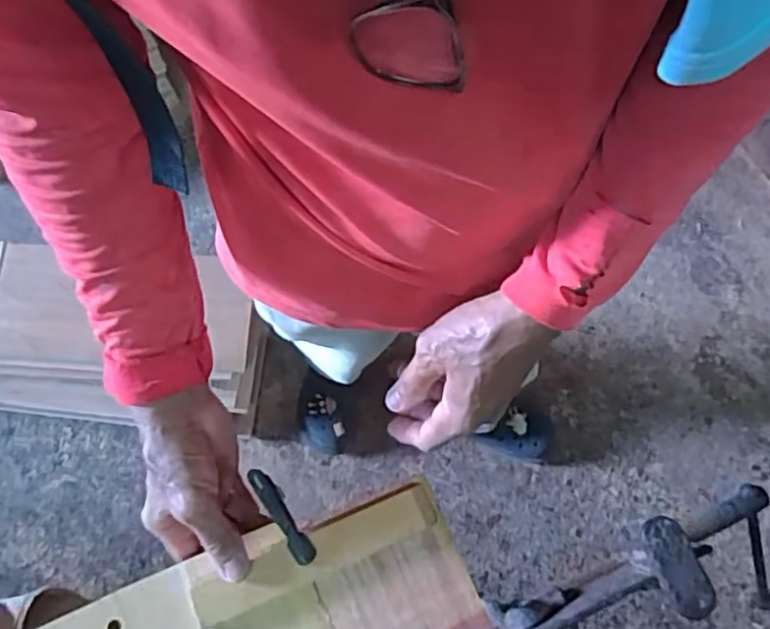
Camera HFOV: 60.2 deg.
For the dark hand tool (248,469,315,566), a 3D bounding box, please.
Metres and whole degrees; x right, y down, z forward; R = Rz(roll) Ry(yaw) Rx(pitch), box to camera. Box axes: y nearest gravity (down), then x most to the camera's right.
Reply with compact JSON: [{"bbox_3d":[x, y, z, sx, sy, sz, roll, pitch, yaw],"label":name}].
[{"bbox_3d":[-0.076,0.148,0.490,0.016,0.013,0.077,-31,78,-13],"label":"dark hand tool"}]

